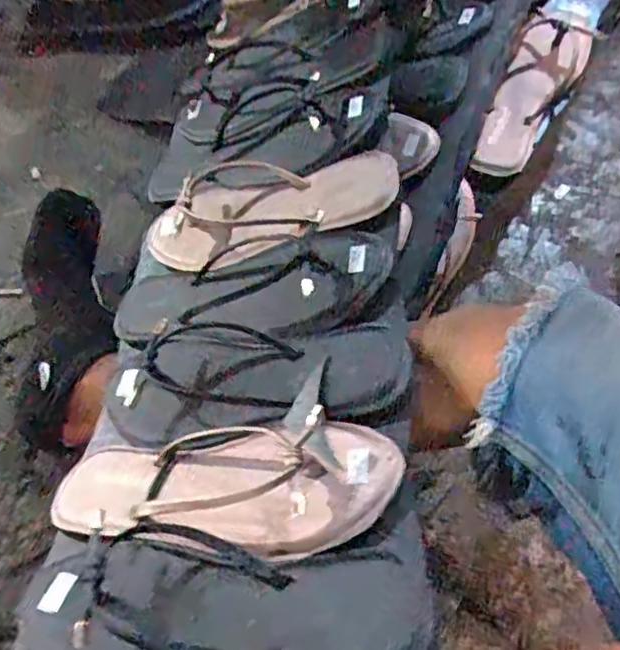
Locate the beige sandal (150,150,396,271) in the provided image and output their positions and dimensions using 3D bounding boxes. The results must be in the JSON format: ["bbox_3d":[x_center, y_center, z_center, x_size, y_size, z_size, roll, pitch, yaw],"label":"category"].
[{"bbox_3d":[-0.042,-0.106,0.571,0.231,0.036,0.099,-8,59,20],"label":"beige sandal"}]

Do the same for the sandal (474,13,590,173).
[{"bbox_3d":[0.231,-0.246,0.686,0.072,0.035,0.228,28,77,12],"label":"sandal"}]

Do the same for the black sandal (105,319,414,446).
[{"bbox_3d":[-0.048,0.039,0.483,0.237,0.039,0.077,-6,60,13],"label":"black sandal"}]

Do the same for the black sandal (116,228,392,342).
[{"bbox_3d":[-0.057,-0.028,0.543,0.236,0.052,0.100,-5,55,31],"label":"black sandal"}]

